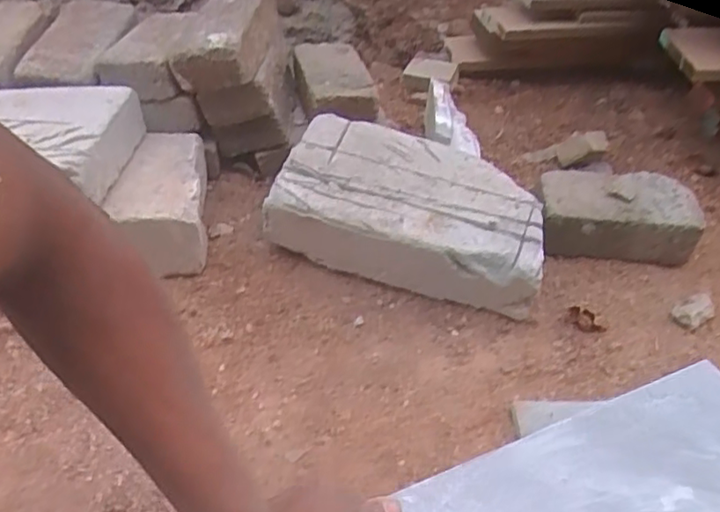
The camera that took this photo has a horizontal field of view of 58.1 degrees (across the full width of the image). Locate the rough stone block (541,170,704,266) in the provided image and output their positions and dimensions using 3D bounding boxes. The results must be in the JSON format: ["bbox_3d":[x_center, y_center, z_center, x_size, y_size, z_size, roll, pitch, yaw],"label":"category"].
[{"bbox_3d":[0.354,-0.050,0.908,0.208,0.102,0.094,4,38,3],"label":"rough stone block"}]

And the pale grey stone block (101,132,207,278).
[{"bbox_3d":[-0.259,-0.080,0.866,0.100,0.089,0.206,-4,44,-9],"label":"pale grey stone block"}]

